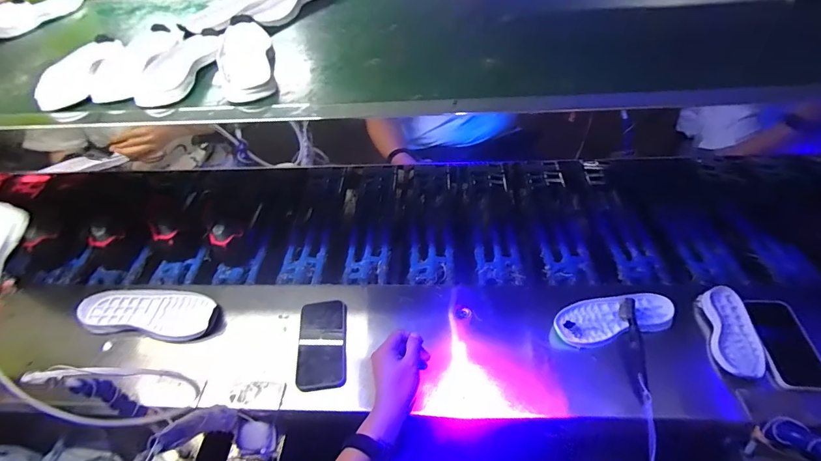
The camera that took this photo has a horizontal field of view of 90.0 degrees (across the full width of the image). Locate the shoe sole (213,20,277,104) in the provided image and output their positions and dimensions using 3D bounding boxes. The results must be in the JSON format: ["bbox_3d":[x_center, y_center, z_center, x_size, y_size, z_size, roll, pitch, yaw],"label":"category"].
[{"bbox_3d":[-0.304,-0.309,0.750,0.095,0.033,0.271,-15,49,-7],"label":"shoe sole"}]

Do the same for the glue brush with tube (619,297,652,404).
[{"bbox_3d":[0.360,0.185,0.651,0.019,0.035,0.159,-1,49,6],"label":"glue brush with tube"}]

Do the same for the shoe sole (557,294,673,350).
[{"bbox_3d":[0.347,0.146,0.705,0.197,0.022,0.085,-13,49,-4],"label":"shoe sole"}]

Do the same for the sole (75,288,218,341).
[{"bbox_3d":[-0.494,0.154,0.784,0.272,0.028,0.100,4,50,11],"label":"sole"}]

